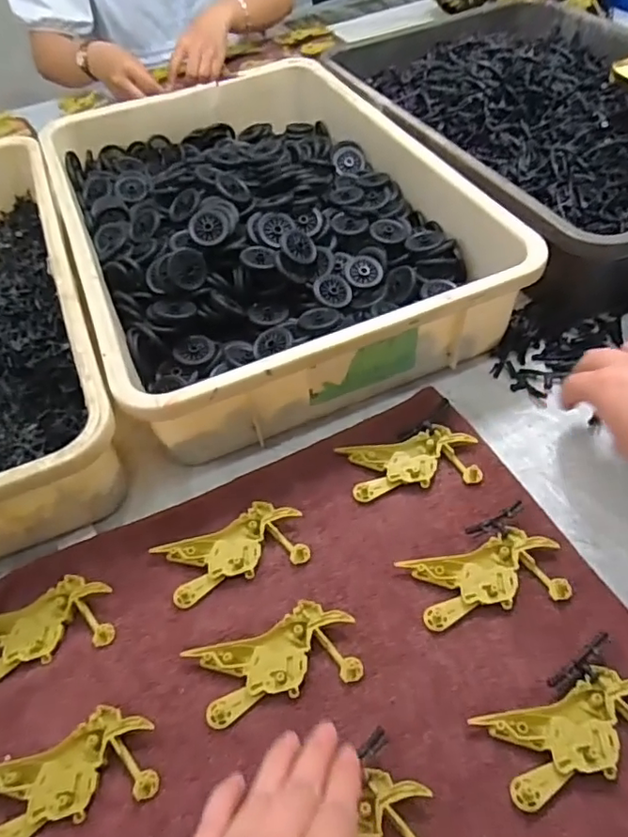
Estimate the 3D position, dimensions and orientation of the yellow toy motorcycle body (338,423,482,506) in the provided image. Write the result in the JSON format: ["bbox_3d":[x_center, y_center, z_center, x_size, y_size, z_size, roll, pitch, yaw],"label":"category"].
[{"bbox_3d":[0.076,0.034,0.443,0.100,0.008,0.049,-10,51,-1],"label":"yellow toy motorcycle body"}]

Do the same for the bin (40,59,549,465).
[{"bbox_3d":[-0.066,-0.208,0.596,0.349,0.089,0.505,-23,53,-12],"label":"bin"}]

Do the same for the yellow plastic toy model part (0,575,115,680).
[{"bbox_3d":[-0.189,0.142,0.385,0.101,0.011,0.052,-18,52,-8],"label":"yellow plastic toy model part"}]

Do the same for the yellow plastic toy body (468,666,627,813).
[{"bbox_3d":[0.149,0.178,0.321,0.100,0.007,0.051,-14,52,-5],"label":"yellow plastic toy body"}]

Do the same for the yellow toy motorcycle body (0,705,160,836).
[{"bbox_3d":[-0.142,0.206,0.328,0.097,0.011,0.052,-19,52,-9],"label":"yellow toy motorcycle body"}]

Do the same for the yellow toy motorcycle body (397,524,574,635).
[{"bbox_3d":[0.115,0.105,0.382,0.100,0.010,0.049,-12,51,-3],"label":"yellow toy motorcycle body"}]

